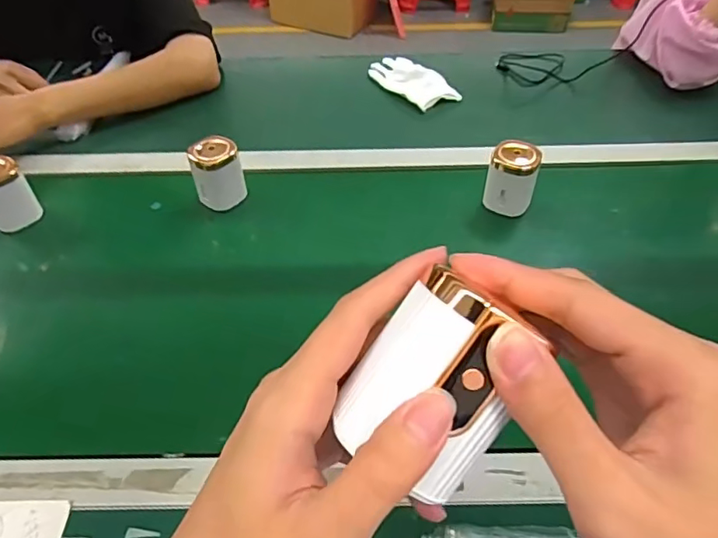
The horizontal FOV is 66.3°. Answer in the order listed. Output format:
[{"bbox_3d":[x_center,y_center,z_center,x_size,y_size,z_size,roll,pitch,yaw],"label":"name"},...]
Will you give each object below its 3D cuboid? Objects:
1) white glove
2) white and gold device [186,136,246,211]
[{"bbox_3d":[0.082,-0.309,0.896,0.080,0.018,0.165,-26,52,-22],"label":"white glove"},{"bbox_3d":[-0.177,-0.120,0.690,0.058,0.077,0.048,-22,50,-19],"label":"white and gold device"}]

